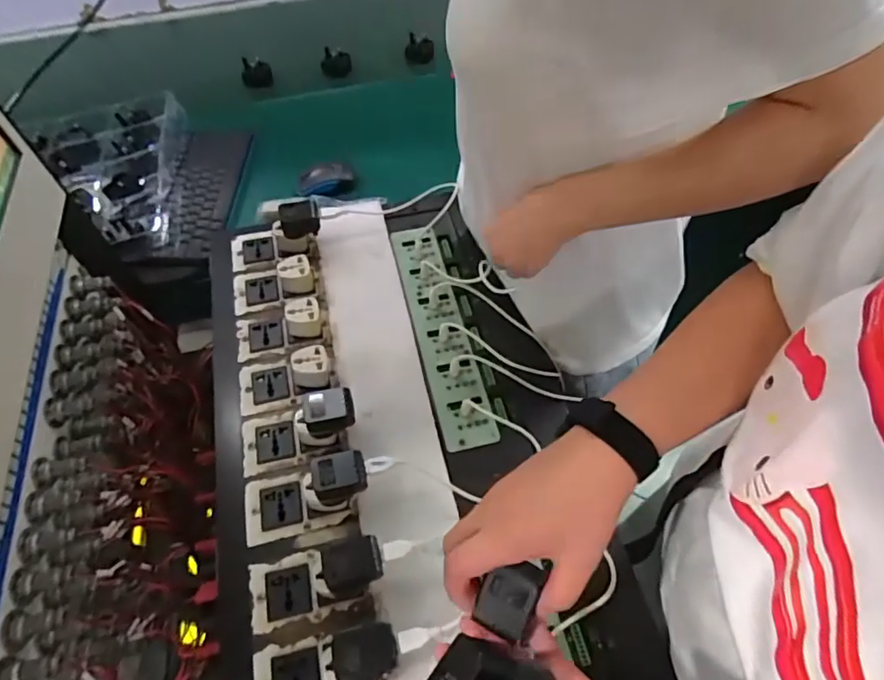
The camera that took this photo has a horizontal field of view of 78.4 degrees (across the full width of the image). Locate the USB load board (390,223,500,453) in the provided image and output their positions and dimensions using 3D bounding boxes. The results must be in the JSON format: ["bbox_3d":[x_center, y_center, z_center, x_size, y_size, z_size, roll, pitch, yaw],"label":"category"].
[{"bbox_3d":[-0.005,-0.020,0.654,0.058,0.030,0.314,-13,56,-5],"label":"USB load board"}]

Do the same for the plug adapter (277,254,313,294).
[{"bbox_3d":[-0.182,-0.083,0.675,0.039,0.032,0.032,-17,56,-8],"label":"plug adapter"}]

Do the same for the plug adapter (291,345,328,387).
[{"bbox_3d":[-0.146,0.029,0.604,0.040,0.032,0.034,-7,55,-2],"label":"plug adapter"}]

